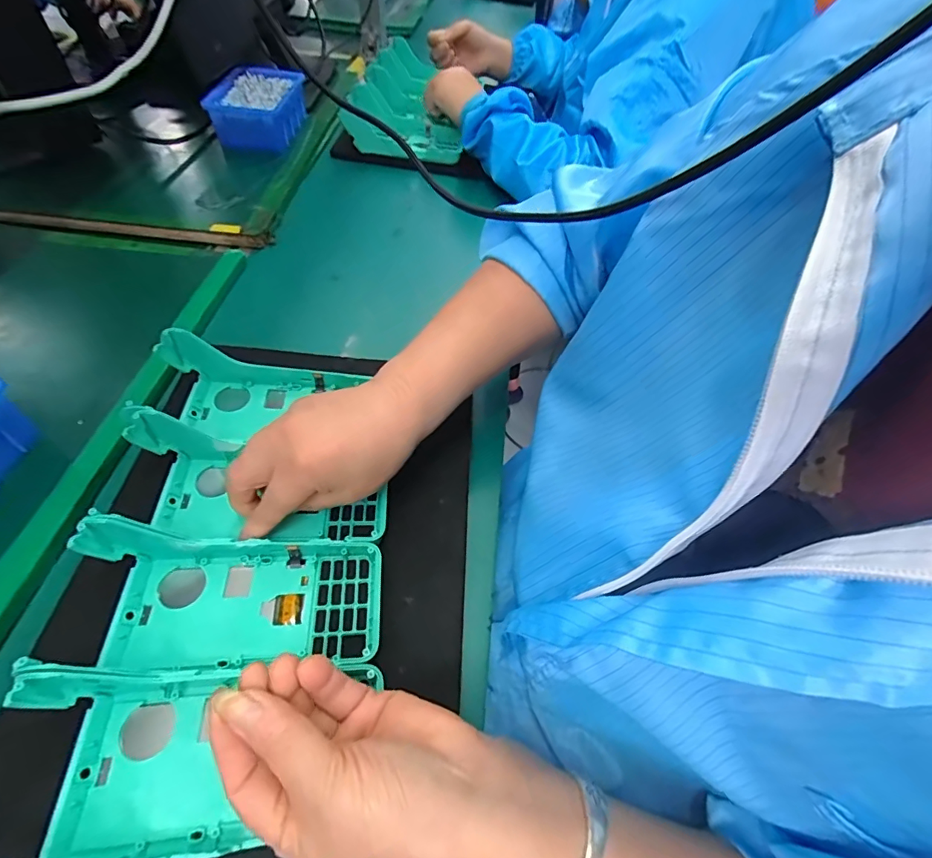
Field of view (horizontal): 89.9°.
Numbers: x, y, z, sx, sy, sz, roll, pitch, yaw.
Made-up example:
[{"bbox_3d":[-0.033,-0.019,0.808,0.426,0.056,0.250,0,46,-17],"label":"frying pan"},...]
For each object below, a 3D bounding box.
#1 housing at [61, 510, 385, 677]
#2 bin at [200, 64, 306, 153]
[{"bbox_3d":[-0.136,0.095,0.272,0.163,0.061,0.087,0,52,-3],"label":"housing"},{"bbox_3d":[-0.282,-0.442,0.642,0.106,0.053,0.156,-2,52,-5],"label":"bin"}]

